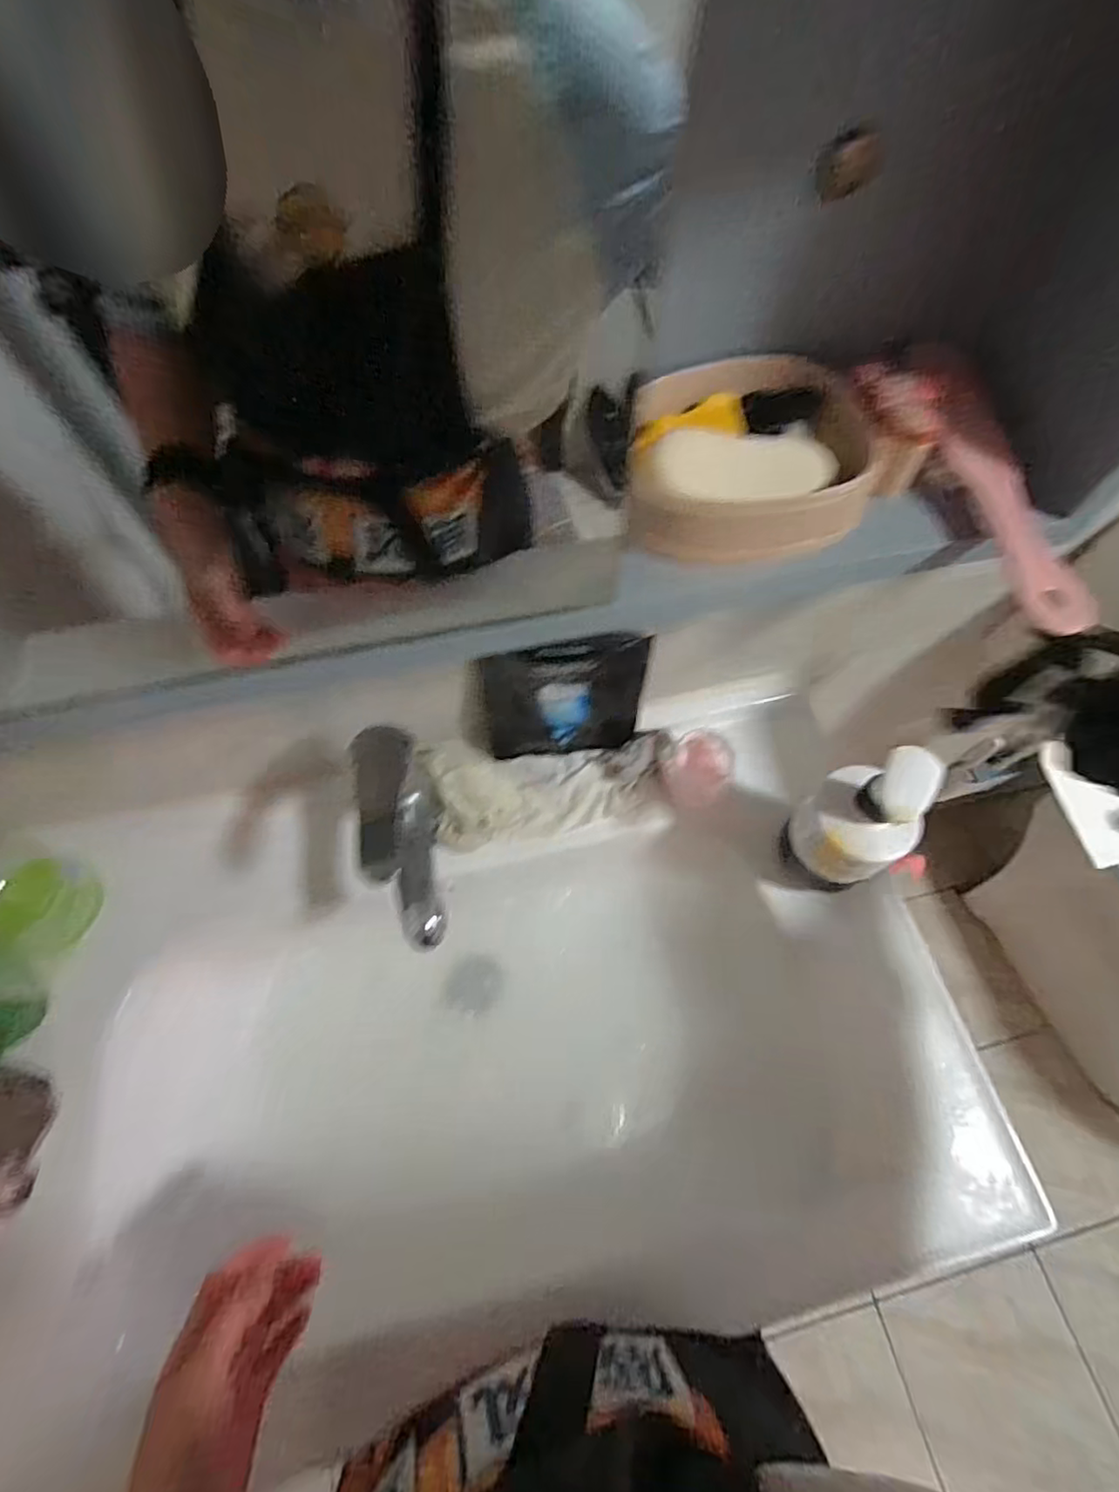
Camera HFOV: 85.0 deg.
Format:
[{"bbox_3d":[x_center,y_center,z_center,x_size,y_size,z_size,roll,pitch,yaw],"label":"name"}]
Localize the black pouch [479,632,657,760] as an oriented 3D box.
[{"bbox_3d":[0.006,-0.041,0.498,0.130,0.134,0.021,-6,64,-3],"label":"black pouch"}]

